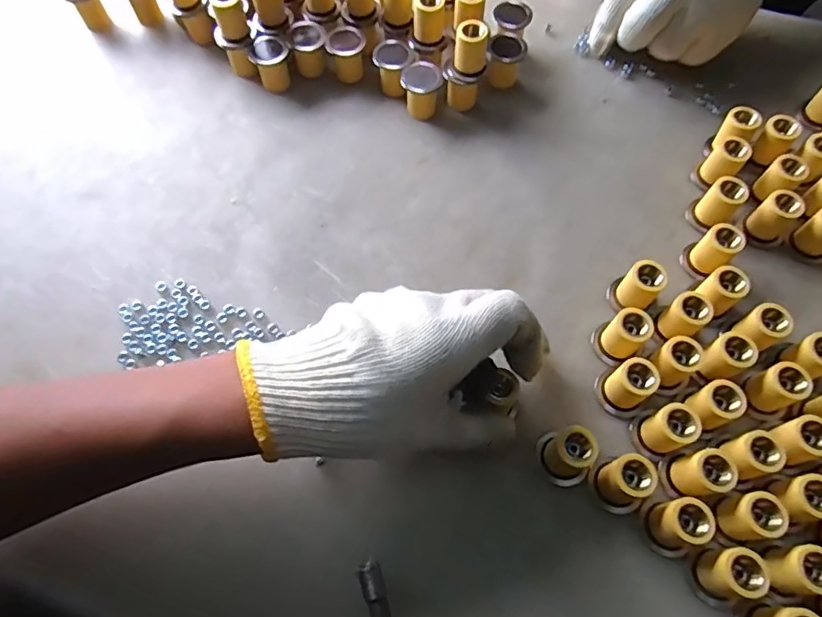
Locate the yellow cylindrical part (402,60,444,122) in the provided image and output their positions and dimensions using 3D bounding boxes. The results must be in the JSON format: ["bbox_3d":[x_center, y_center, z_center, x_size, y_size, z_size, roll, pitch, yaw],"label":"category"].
[{"bbox_3d":[0.009,-0.165,0.419,0.028,0.036,0.021,3,64,1],"label":"yellow cylindrical part"}]

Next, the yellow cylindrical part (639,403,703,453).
[{"bbox_3d":[0.142,0.069,0.310,0.025,0.034,0.021,-17,65,-8],"label":"yellow cylindrical part"}]

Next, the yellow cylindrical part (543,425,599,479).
[{"bbox_3d":[0.087,0.080,0.304,0.023,0.035,0.022,0,64,0],"label":"yellow cylindrical part"}]

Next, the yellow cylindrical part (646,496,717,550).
[{"bbox_3d":[0.139,0.112,0.288,0.021,0.035,0.022,0,64,0],"label":"yellow cylindrical part"}]

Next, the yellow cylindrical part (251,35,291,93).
[{"bbox_3d":[-0.108,-0.191,0.433,0.027,0.032,0.027,0,64,0],"label":"yellow cylindrical part"}]

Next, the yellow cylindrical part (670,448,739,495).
[{"bbox_3d":[0.158,0.089,0.297,0.026,0.034,0.021,-11,65,-5],"label":"yellow cylindrical part"}]

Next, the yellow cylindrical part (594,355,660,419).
[{"bbox_3d":[0.126,0.045,0.320,0.024,0.033,0.029,-34,69,-15],"label":"yellow cylindrical part"}]

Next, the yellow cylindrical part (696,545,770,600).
[{"bbox_3d":[0.159,0.132,0.278,0.022,0.034,0.022,0,64,0],"label":"yellow cylindrical part"}]

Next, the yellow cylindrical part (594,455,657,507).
[{"bbox_3d":[0.114,0.094,0.298,0.024,0.034,0.023,0,64,0],"label":"yellow cylindrical part"}]

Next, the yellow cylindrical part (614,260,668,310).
[{"bbox_3d":[0.144,-0.012,0.349,0.022,0.034,0.022,40,70,17],"label":"yellow cylindrical part"}]

